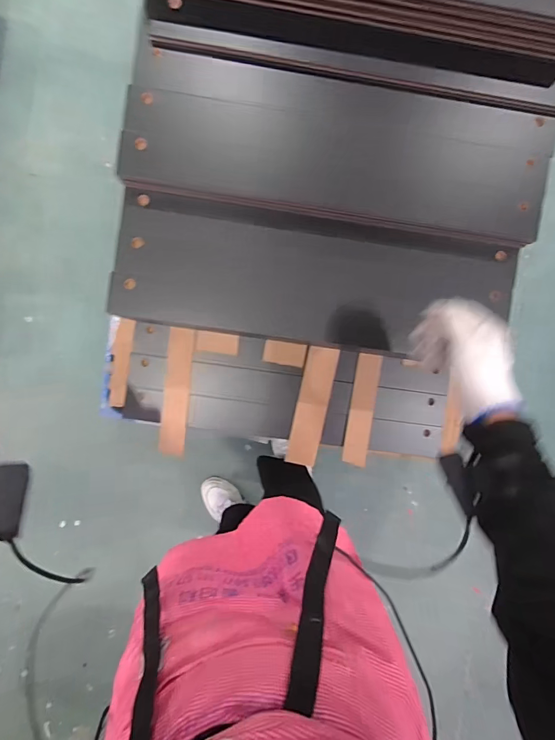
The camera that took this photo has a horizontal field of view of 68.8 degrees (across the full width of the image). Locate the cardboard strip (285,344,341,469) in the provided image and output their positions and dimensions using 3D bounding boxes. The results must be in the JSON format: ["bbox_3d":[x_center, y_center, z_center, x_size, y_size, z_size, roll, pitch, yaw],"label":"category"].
[{"bbox_3d":[0.068,0.068,0.774,0.060,0.012,0.222,13,87,-1],"label":"cardboard strip"}]

